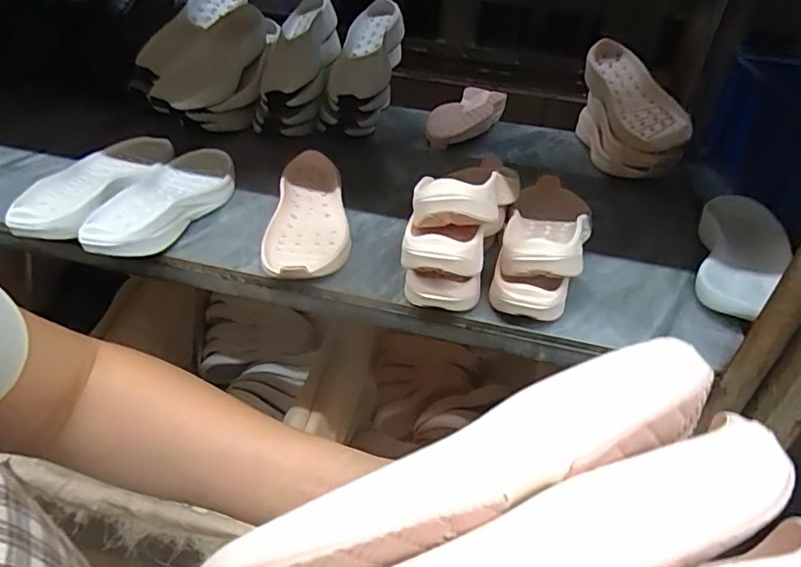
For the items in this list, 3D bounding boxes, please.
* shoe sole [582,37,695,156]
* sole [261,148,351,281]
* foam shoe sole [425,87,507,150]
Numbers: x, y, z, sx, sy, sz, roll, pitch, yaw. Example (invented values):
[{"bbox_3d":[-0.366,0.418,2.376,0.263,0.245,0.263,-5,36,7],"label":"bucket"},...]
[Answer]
[{"bbox_3d":[0.411,-0.326,0.963,0.105,0.055,0.275,-27,58,13],"label":"shoe sole"},{"bbox_3d":[-0.121,-0.092,0.710,0.102,0.033,0.280,-1,39,-7],"label":"sole"},{"bbox_3d":[0.127,-0.320,1.056,0.111,0.053,0.242,19,41,17],"label":"foam shoe sole"}]

